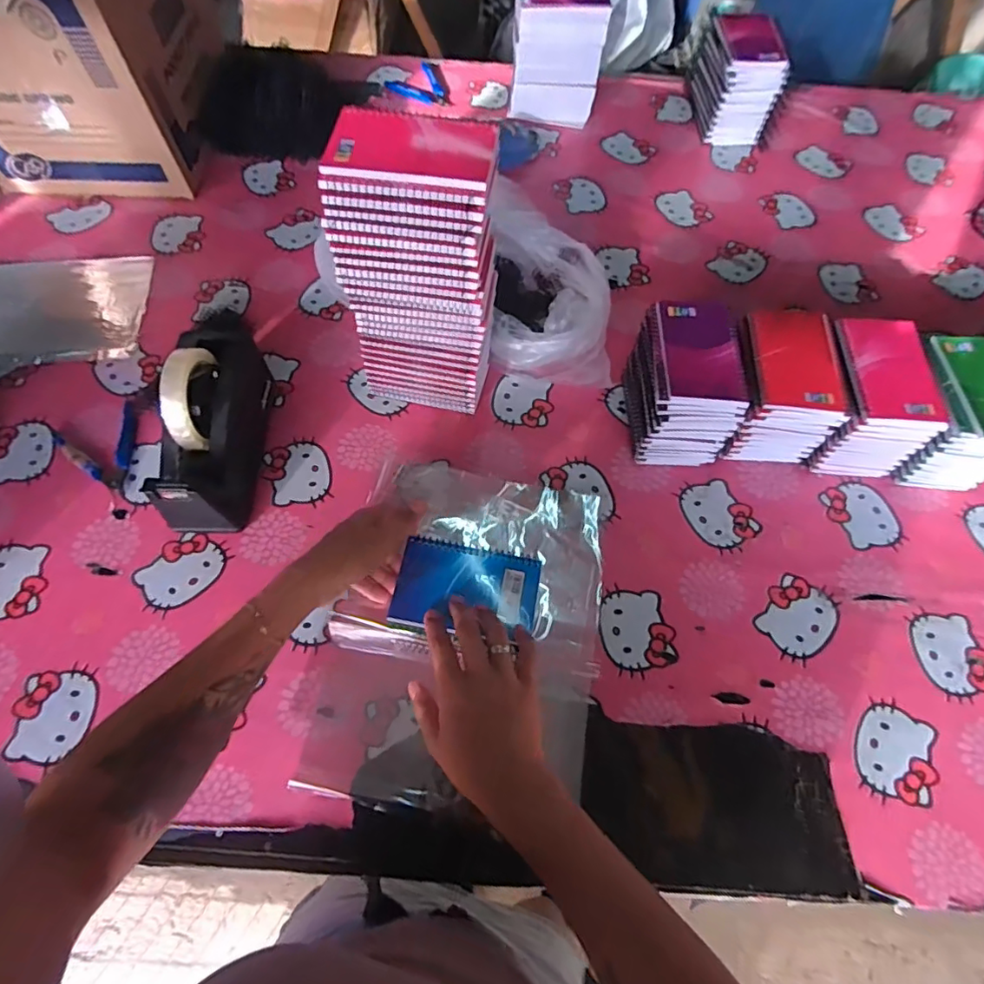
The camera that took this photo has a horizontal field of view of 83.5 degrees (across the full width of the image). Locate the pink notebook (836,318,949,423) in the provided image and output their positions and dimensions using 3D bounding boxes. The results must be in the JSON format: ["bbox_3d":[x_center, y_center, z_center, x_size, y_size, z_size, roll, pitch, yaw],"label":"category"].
[{"bbox_3d":[0.418,-0.131,0.576,0.093,0.015,0.124,5,62,1],"label":"pink notebook"}]

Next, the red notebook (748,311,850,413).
[{"bbox_3d":[0.320,-0.144,0.582,0.089,0.010,0.128,6,64,1],"label":"red notebook"}]

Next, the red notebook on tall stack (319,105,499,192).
[{"bbox_3d":[-0.064,-0.274,0.438,0.131,0.012,0.076,11,64,4],"label":"red notebook on tall stack"}]

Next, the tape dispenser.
[{"bbox_3d":[-0.297,-0.083,0.587,0.078,0.126,0.226,4,62,1],"label":"tape dispenser"}]

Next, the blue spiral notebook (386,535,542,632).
[{"bbox_3d":[-0.022,0.089,0.514,0.129,0.008,0.082,9,62,3],"label":"blue spiral notebook"}]

